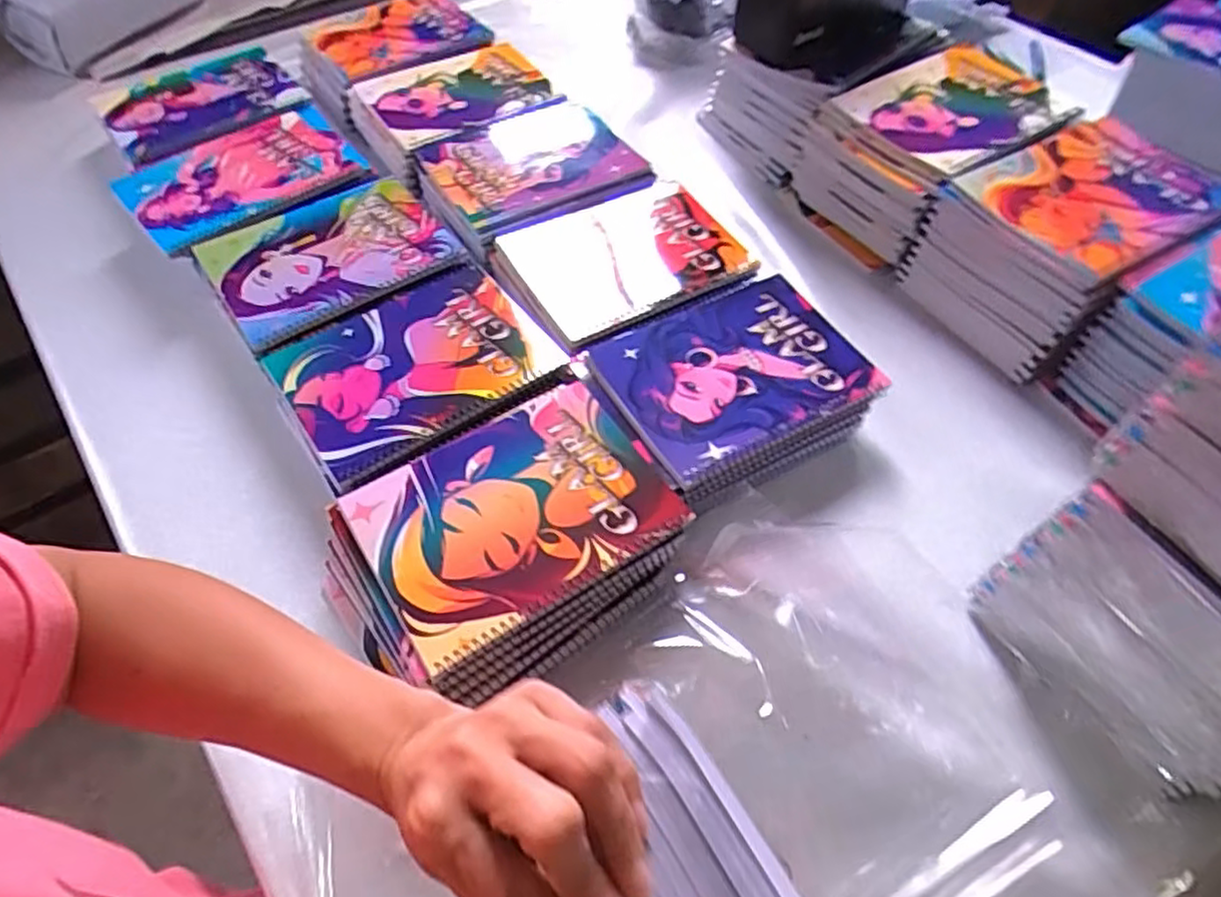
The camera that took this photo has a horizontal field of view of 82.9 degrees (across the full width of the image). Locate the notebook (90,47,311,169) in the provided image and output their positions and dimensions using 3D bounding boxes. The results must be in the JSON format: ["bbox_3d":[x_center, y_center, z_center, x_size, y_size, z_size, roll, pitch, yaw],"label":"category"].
[{"bbox_3d":[-0.462,-0.394,0.783,0.199,0.020,0.164,-35,65,-19],"label":"notebook"}]

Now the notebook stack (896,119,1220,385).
[{"bbox_3d":[0.408,-0.177,0.631,0.203,0.129,0.158,-24,59,-15],"label":"notebook stack"}]

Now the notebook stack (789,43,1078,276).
[{"bbox_3d":[0.322,-0.294,0.703,0.209,0.116,0.162,-24,59,-16],"label":"notebook stack"}]

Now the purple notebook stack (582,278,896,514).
[{"bbox_3d":[0.102,-0.047,0.579,0.198,0.066,0.155,-27,59,-17],"label":"purple notebook stack"}]

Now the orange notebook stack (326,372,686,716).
[{"bbox_3d":[-0.073,0.064,0.489,0.235,0.046,0.172,-29,60,-19],"label":"orange notebook stack"}]

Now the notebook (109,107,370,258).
[{"bbox_3d":[-0.370,-0.275,0.698,0.215,0.020,0.152,-31,61,-19],"label":"notebook"}]

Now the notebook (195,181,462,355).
[{"bbox_3d":[-0.256,-0.179,0.634,0.200,0.018,0.150,-31,61,-20],"label":"notebook"}]

